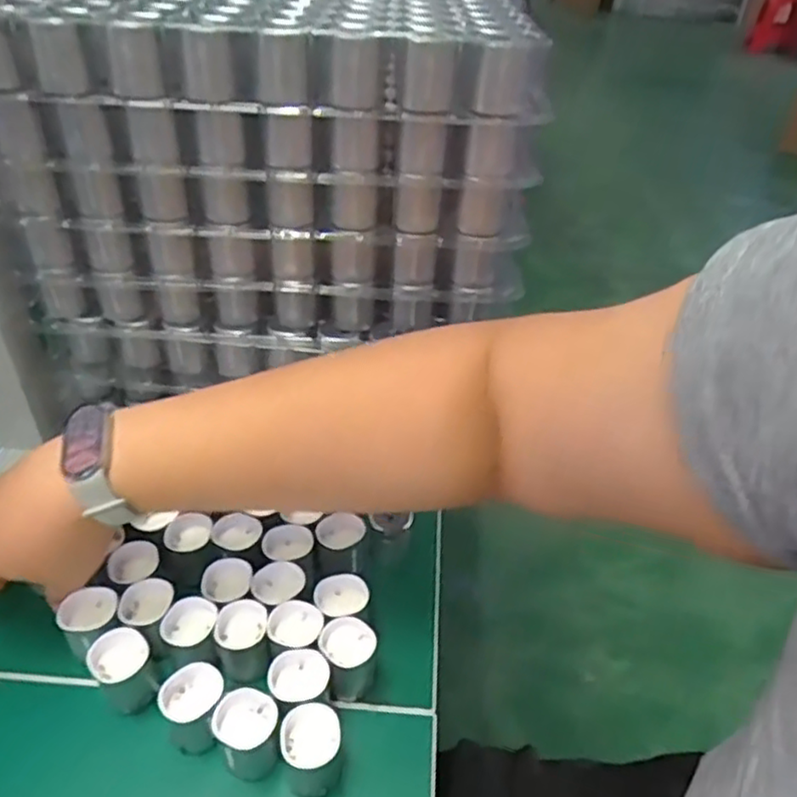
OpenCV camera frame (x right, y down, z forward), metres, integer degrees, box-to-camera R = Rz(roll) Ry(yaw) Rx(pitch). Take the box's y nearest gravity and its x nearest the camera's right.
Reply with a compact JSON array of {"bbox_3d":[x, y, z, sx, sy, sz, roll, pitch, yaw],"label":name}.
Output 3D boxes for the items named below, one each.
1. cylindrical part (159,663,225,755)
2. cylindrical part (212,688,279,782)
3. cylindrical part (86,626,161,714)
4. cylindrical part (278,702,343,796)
[{"bbox_3d":[-0.105,0.160,0.349,0.031,0.038,0.033,2,37,-2],"label":"cylindrical part"},{"bbox_3d":[-0.076,0.169,0.341,0.029,0.034,0.031,2,37,-2],"label":"cylindrical part"},{"bbox_3d":[-0.147,0.146,0.364,0.028,0.034,0.030,2,37,-2],"label":"cylindrical part"},{"bbox_3d":[-0.043,0.177,0.335,0.030,0.033,0.036,0,37,-5],"label":"cylindrical part"}]

